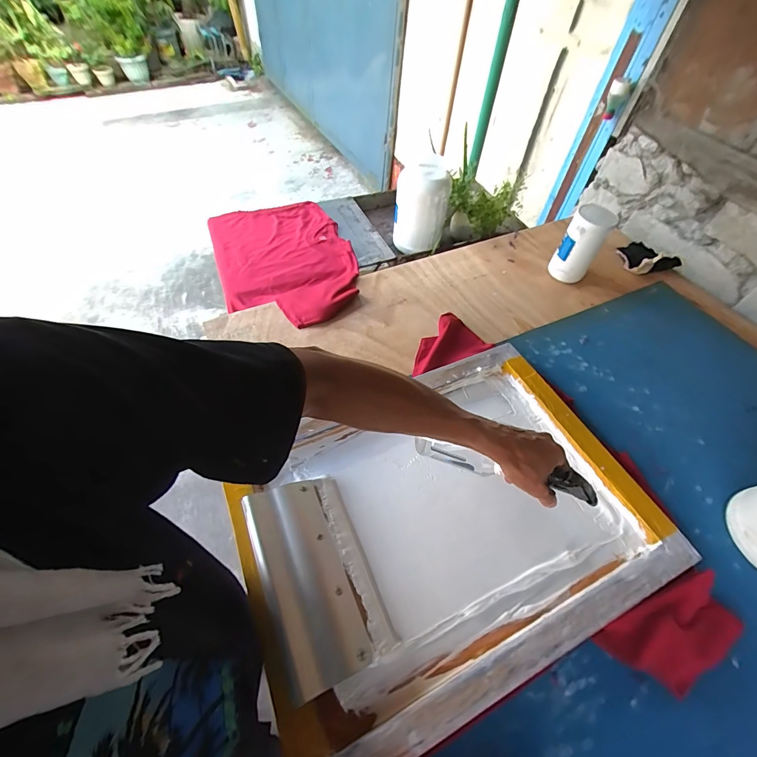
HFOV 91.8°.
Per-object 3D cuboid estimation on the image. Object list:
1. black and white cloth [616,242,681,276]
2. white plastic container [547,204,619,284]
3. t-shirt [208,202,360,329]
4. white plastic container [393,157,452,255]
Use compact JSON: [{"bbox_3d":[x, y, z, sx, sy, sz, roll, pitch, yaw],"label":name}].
[{"bbox_3d":[0.751,-0.343,1.033,0.162,0.030,0.121,-7,55,-10],"label":"black and white cloth"},{"bbox_3d":[0.515,-0.341,0.929,0.098,0.176,0.099,32,58,18],"label":"white plastic container"},{"bbox_3d":[-0.256,-0.337,1.013,0.364,0.063,0.574,-16,56,-16],"label":"t-shirt"},{"bbox_3d":[0.123,-0.499,1.082,0.153,0.223,0.141,12,54,4],"label":"white plastic container"}]

